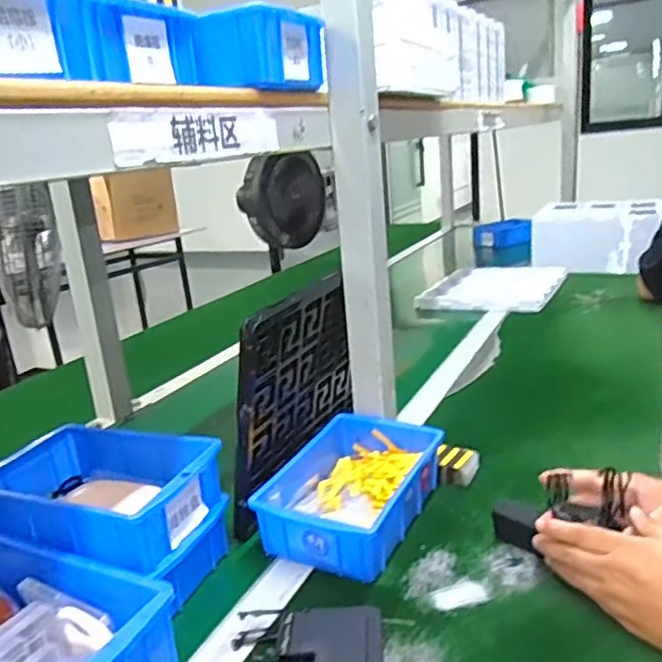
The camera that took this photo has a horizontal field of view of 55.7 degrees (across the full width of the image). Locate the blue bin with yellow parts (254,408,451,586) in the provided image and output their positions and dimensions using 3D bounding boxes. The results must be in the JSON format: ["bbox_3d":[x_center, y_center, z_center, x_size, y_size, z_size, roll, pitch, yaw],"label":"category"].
[{"bbox_3d":[0.024,0.169,0.670,0.136,0.068,0.202,3,19,25],"label":"blue bin with yellow parts"}]

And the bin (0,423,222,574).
[{"bbox_3d":[-0.222,0.162,0.602,0.203,0.074,0.140,3,19,25],"label":"bin"}]

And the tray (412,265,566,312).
[{"bbox_3d":[0.408,-0.114,1.603,0.320,0.027,0.405,5,20,30],"label":"tray"}]

